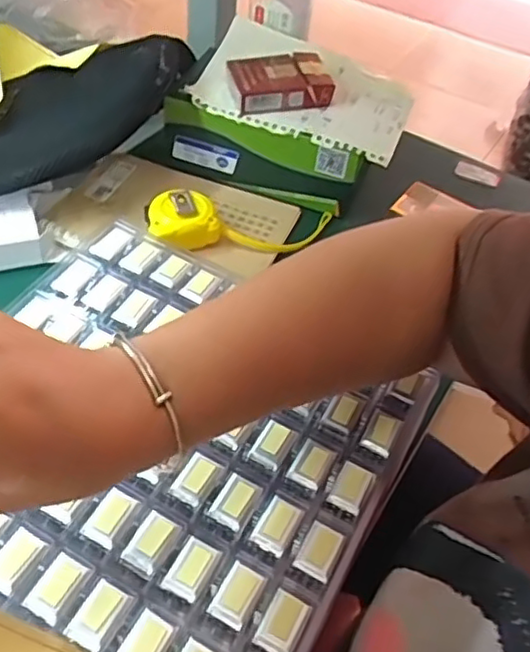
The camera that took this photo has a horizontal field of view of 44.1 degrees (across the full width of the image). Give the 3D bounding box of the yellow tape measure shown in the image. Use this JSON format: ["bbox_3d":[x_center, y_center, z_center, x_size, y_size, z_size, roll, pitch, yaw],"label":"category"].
[{"bbox_3d":[-0.021,-0.090,0.591,0.167,0.030,0.055,8,47,-16],"label":"yellow tape measure"}]

